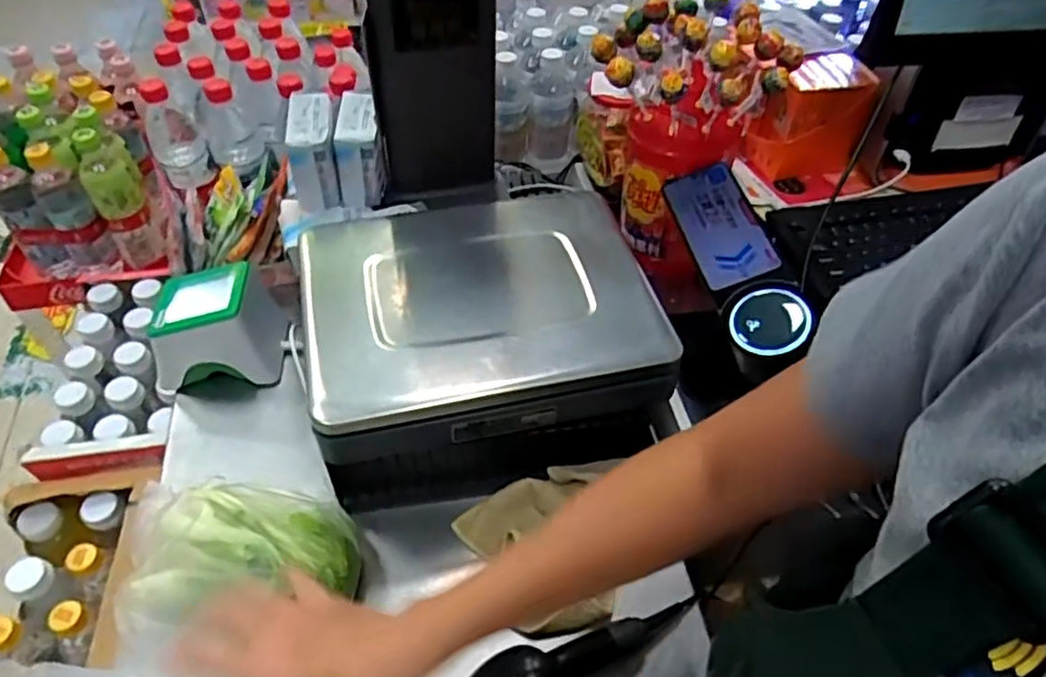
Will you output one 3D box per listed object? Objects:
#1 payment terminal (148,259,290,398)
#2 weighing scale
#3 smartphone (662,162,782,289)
[{"bbox_3d":[-0.347,-0.012,0.763,0.136,0.112,0.115,-10,51,-11],"label":"payment terminal"},{"bbox_3d":[-0.054,0.001,0.701,0.306,0.178,0.299,-8,50,-10],"label":"weighing scale"},{"bbox_3d":[0.199,-0.120,0.696,0.074,0.011,0.168,-16,56,2],"label":"smartphone"}]

